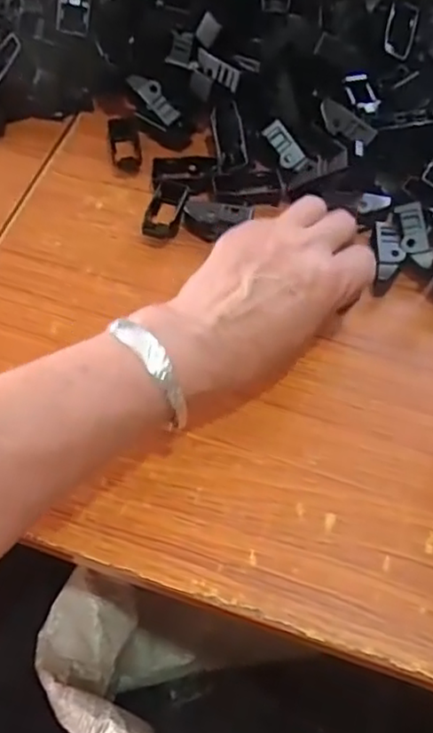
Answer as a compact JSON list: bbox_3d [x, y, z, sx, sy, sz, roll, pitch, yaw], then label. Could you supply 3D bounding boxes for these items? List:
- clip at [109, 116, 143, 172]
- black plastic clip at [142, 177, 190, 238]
[{"bbox_3d":[-0.070,-0.174,0.499,0.023,0.011,0.048,-7,63,-2],"label":"clip"},{"bbox_3d":[-0.036,-0.111,0.467,0.025,0.016,0.049,15,65,9],"label":"black plastic clip"}]

